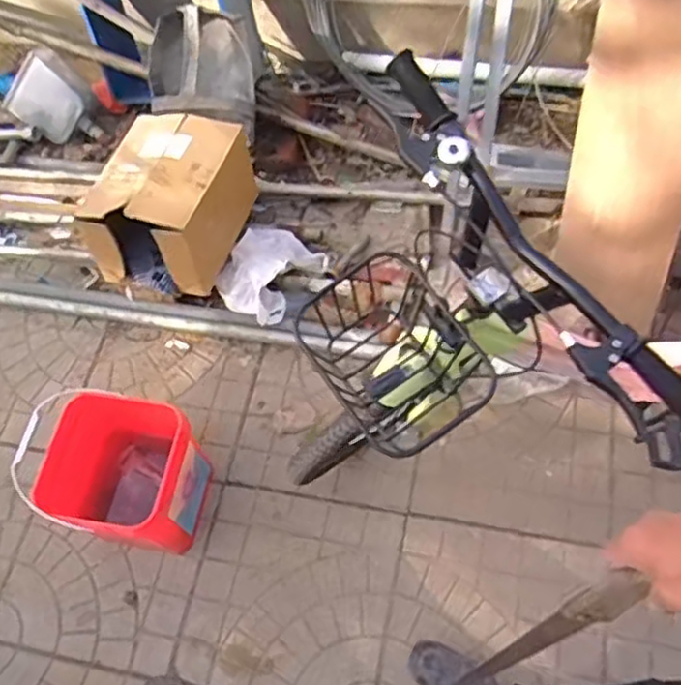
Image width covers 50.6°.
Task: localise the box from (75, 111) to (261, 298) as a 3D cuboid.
[{"bbox_3d":[-0.406,-0.325,1.653,0.297,0.242,0.383,10,63,11],"label":"box"}]

